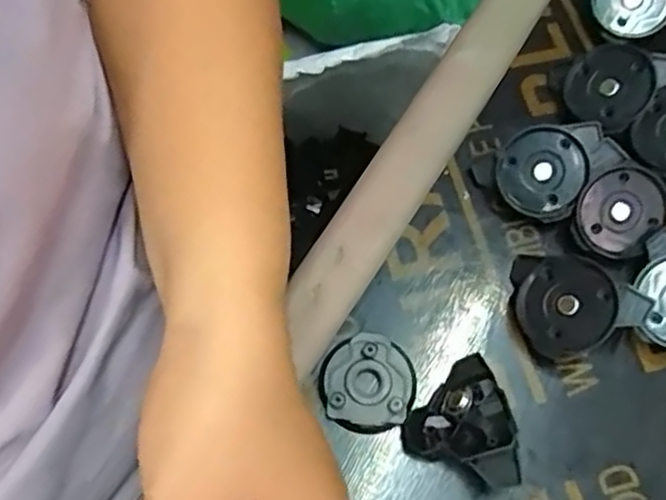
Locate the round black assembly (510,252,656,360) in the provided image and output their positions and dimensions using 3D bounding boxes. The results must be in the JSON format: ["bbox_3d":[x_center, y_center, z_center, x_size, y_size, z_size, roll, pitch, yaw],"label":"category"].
[{"bbox_3d":[0.102,0.023,0.294,0.046,0.021,0.055,-48,63,7],"label":"round black assembly"}]

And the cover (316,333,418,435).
[{"bbox_3d":[0.015,0.059,0.290,0.041,0.005,0.042,0,67,0],"label":"cover"}]

